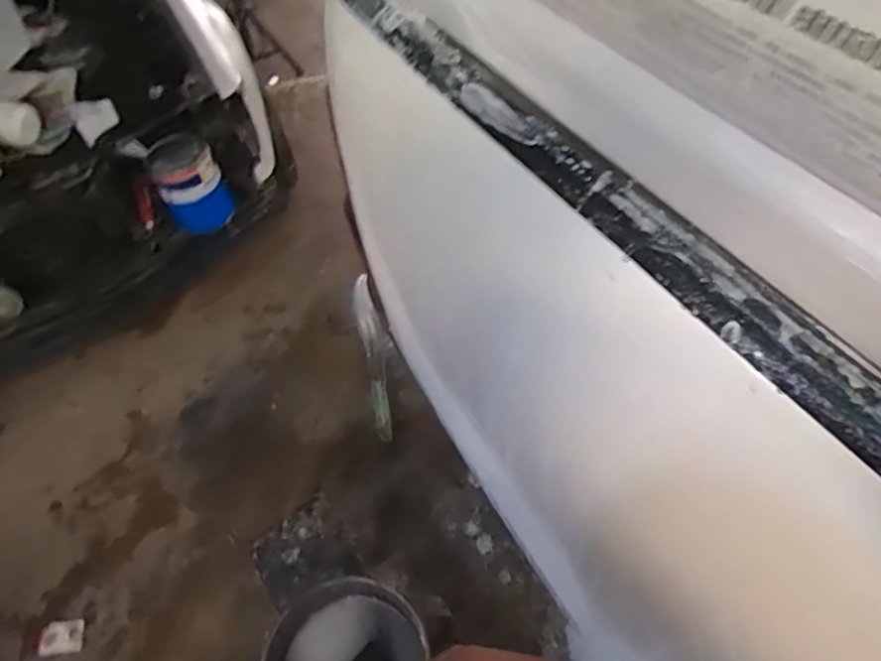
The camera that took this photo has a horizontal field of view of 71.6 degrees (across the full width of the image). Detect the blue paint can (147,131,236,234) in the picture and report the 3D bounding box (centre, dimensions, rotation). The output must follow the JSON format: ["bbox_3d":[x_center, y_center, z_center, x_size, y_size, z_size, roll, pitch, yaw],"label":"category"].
[{"bbox_3d":[-0.685,-0.402,1.683,0.165,0.214,0.148,-25,56,-12],"label":"blue paint can"}]

